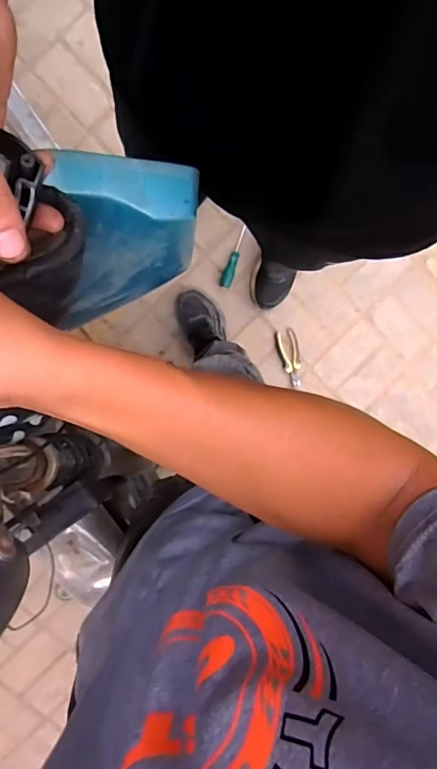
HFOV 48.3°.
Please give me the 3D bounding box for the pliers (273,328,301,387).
[{"bbox_3d":[0.191,-0.067,1.273,0.055,0.012,0.150,-18,98,-4],"label":"pliers"}]

